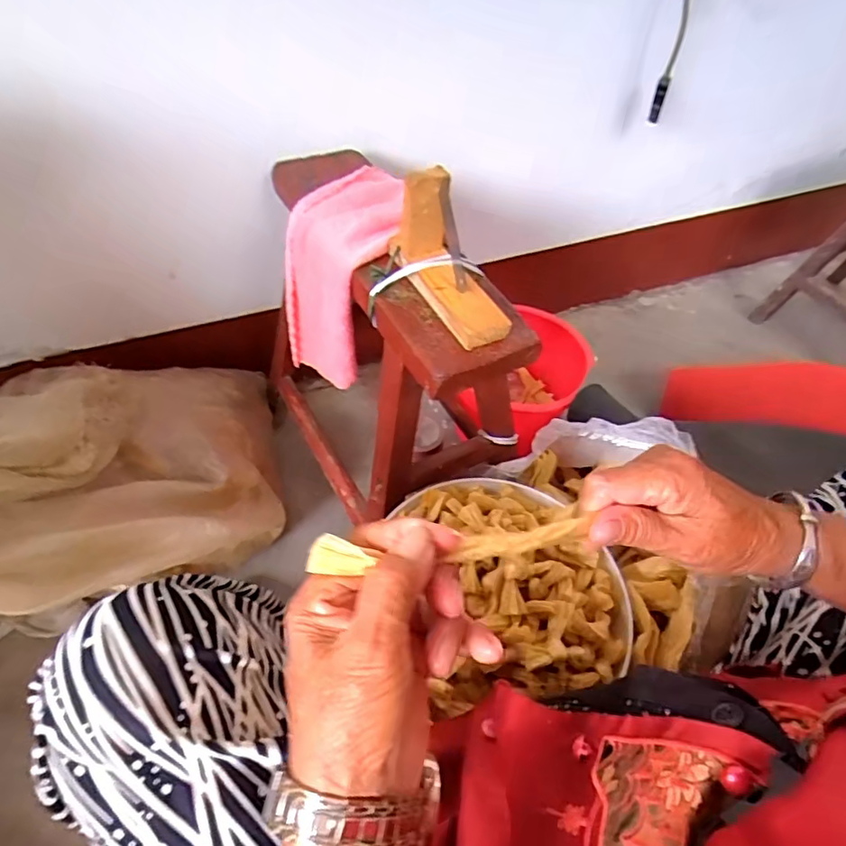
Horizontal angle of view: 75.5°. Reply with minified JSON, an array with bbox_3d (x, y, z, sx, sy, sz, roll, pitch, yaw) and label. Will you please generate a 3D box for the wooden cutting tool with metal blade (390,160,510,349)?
[{"bbox_3d":[0.033,-0.156,0.493,0.063,0.094,0.149,-21,56,-21],"label":"wooden cutting tool with metal blade"}]

